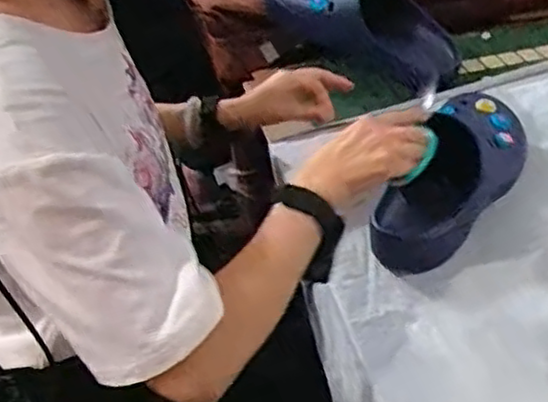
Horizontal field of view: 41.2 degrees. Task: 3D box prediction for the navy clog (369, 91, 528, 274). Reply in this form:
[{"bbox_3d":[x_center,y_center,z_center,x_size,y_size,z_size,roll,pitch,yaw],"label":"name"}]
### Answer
[{"bbox_3d":[0.199,-0.041,0.795,0.091,0.110,0.262,17,42,30],"label":"navy clog"}]

